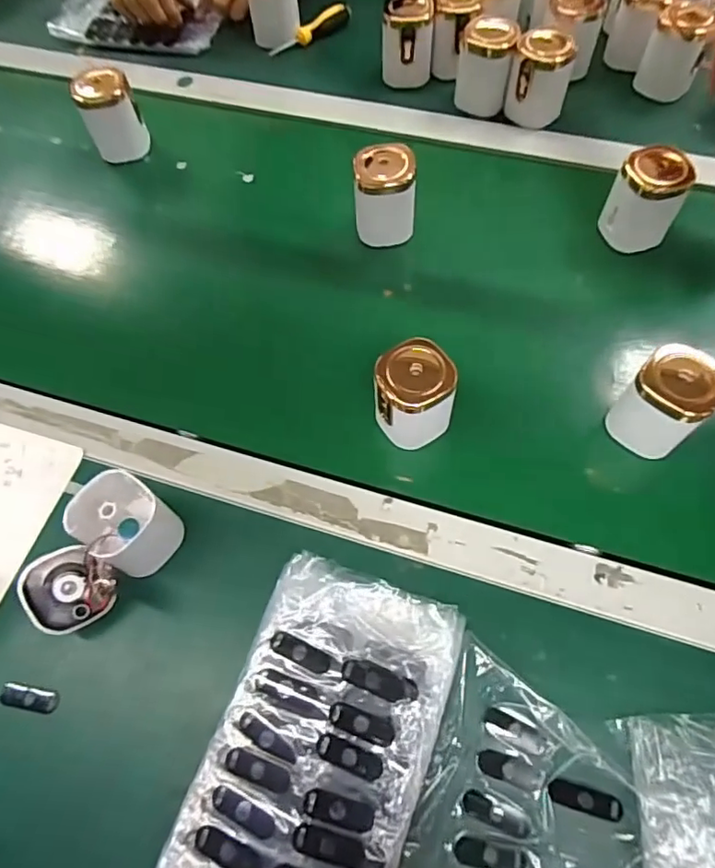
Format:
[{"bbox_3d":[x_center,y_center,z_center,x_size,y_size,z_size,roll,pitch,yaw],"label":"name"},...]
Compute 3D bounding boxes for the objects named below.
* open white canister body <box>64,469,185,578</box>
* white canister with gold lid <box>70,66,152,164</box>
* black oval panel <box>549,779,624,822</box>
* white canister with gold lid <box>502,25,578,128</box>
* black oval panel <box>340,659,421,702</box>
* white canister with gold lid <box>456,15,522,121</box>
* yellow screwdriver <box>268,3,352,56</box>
[{"bbox_3d":[-0.161,0.065,0.402,0.060,0.064,0.056,33,70,16],"label":"open white canister body"},{"bbox_3d":[-0.257,-0.333,0.598,0.058,0.075,0.046,-25,66,-10],"label":"white canister with gold lid"},{"bbox_3d":[0.136,0.218,0.338,0.039,0.004,0.013,3,62,29],"label":"black oval panel"},{"bbox_3d":[0.194,-0.373,0.596,0.057,0.068,0.054,38,71,18],"label":"white canister with gold lid"},{"bbox_3d":[0.014,0.152,0.349,0.047,0.008,0.015,18,66,10],"label":"black oval panel"},{"bbox_3d":[0.137,-0.394,0.605,0.057,0.069,0.055,18,66,10],"label":"white canister with gold lid"},{"bbox_3d":[-0.055,-0.497,0.695,0.114,0.024,0.019,-31,67,-13],"label":"yellow screwdriver"}]

